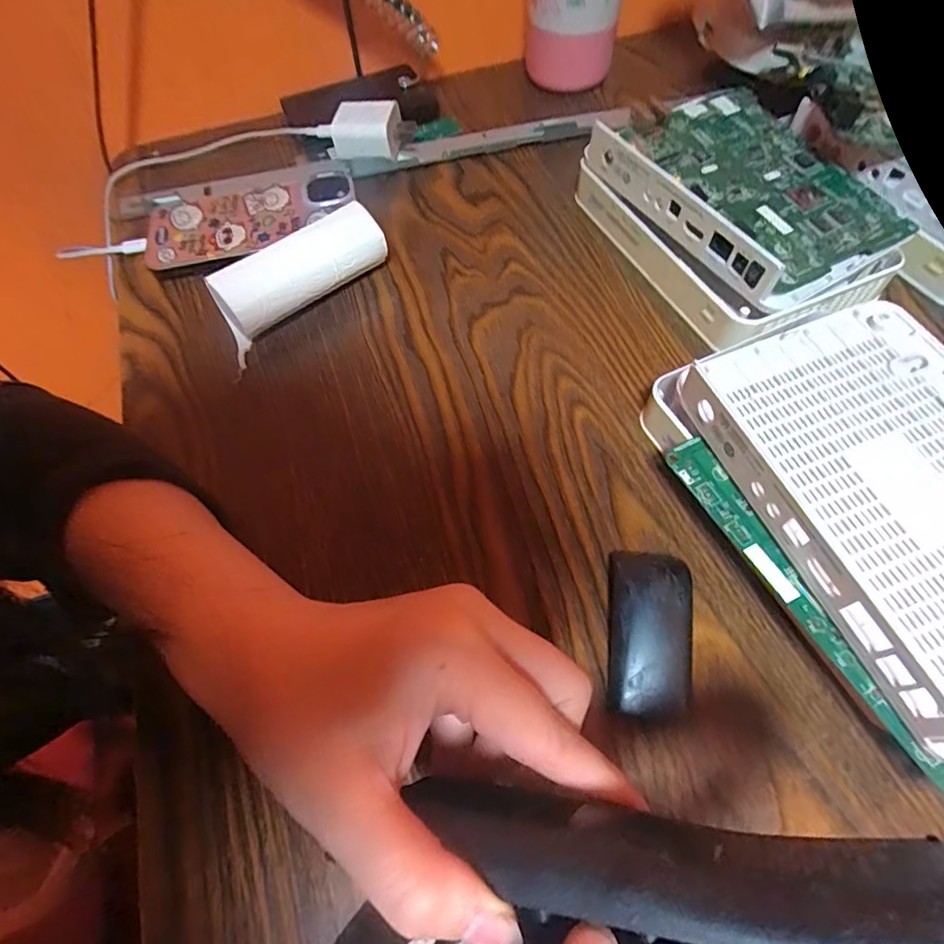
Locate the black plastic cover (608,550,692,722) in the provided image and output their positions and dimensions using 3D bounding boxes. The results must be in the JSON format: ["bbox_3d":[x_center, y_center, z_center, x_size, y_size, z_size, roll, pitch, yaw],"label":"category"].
[{"bbox_3d":[0.076,0.067,0.226,0.032,0.017,0.070,5,62,7],"label":"black plastic cover"}]

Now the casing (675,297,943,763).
[{"bbox_3d":[0.177,0.005,0.212,0.117,0.017,0.177,-20,62,-7],"label":"casing"}]

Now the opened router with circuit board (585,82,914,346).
[{"bbox_3d":[0.159,-0.157,0.322,0.131,0.047,0.171,-24,63,-9],"label":"opened router with circuit board"}]

